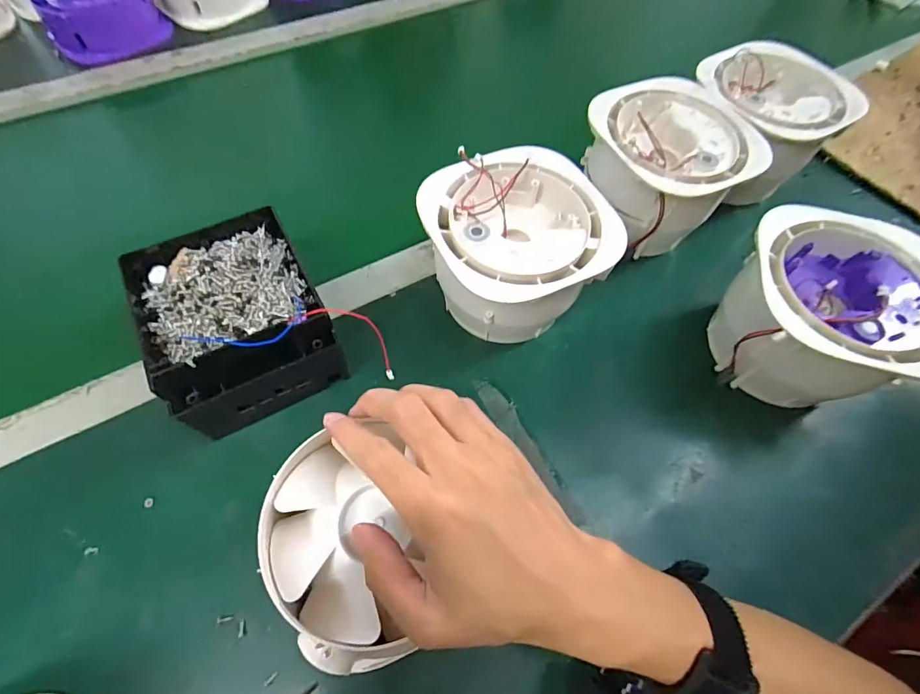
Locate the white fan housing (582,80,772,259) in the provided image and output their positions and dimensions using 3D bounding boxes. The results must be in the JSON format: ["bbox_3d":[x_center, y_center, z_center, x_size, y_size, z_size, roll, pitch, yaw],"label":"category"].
[{"bbox_3d":[0.187,-0.169,0.423,0.138,0.089,0.133,1,61,-2],"label":"white fan housing"}]

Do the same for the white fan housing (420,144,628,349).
[{"bbox_3d":[0.043,-0.075,0.374,0.144,0.101,0.142,-11,62,-9],"label":"white fan housing"}]

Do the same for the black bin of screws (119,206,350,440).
[{"bbox_3d":[-0.173,-0.020,0.349,0.121,0.072,0.158,-25,65,-16],"label":"black bin of screws"}]

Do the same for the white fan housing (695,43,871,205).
[{"bbox_3d":[0.314,-0.235,0.485,0.142,0.114,0.135,-24,65,-15],"label":"white fan housing"}]

